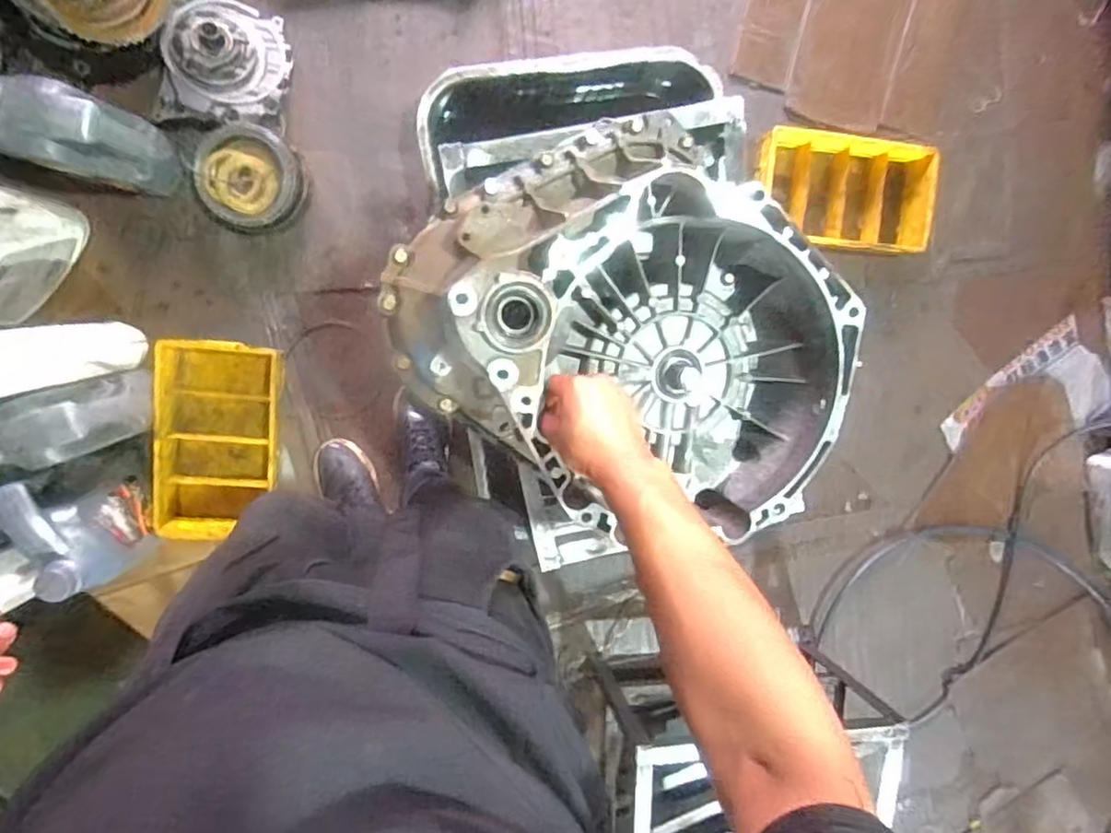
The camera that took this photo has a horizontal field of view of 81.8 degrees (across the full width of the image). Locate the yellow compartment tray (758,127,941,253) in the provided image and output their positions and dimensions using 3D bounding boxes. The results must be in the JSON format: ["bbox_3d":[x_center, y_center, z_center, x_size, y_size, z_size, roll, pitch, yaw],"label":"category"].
[{"bbox_3d":[0.587,-0.467,1.333,0.370,0.100,0.226,2,99,-8],"label":"yellow compartment tray"}]

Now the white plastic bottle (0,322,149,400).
[{"bbox_3d":[-0.827,-0.089,1.012,0.353,0.072,0.101,-25,97,-47],"label":"white plastic bottle"}]

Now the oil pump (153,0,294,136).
[{"bbox_3d":[-0.575,-0.633,1.130,0.195,0.104,0.254,6,98,-8],"label":"oil pump"}]

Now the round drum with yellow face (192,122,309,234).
[{"bbox_3d":[-0.551,-0.423,1.157,0.169,0.077,0.173,-1,99,-7],"label":"round drum with yellow face"}]

